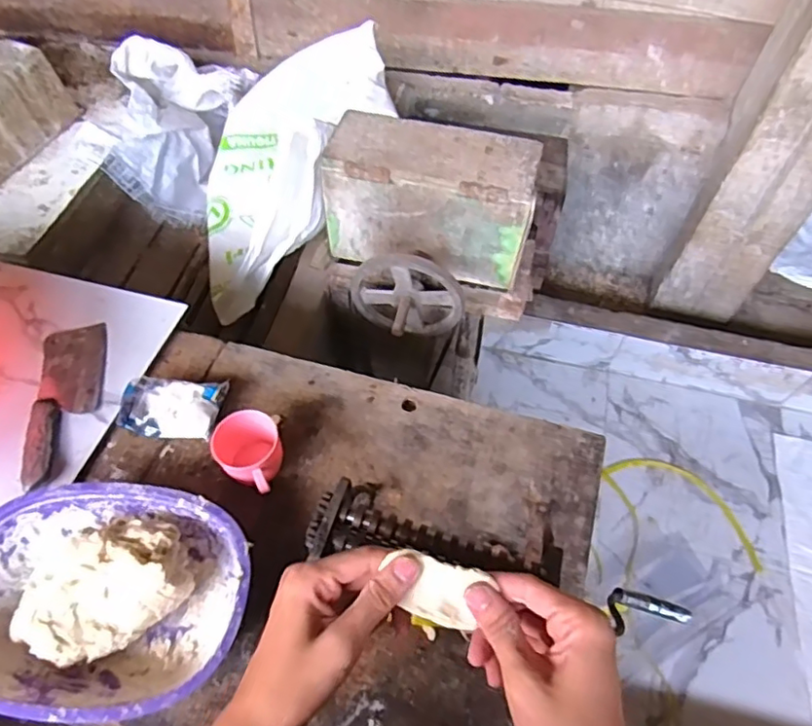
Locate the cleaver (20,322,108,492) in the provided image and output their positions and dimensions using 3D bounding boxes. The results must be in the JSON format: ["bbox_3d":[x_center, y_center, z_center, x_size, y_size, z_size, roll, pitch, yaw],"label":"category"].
[{"bbox_3d":[-0.437,0.047,0.770,0.082,0.026,0.237,-10,57,-9],"label":"cleaver"}]

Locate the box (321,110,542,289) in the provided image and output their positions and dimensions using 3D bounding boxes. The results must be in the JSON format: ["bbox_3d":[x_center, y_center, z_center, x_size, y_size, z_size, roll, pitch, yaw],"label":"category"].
[{"bbox_3d":[0.042,-0.287,1.062,0.344,0.218,0.128,12,56,6],"label":"box"}]

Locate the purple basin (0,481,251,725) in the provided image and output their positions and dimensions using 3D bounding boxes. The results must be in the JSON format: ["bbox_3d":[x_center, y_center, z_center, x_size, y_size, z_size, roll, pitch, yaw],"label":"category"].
[{"bbox_3d":[-0.317,0.239,0.612,0.278,0.090,0.222,12,56,6],"label":"purple basin"}]

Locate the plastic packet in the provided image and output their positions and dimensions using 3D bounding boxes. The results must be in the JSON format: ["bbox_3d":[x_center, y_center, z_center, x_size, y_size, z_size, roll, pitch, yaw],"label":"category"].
[{"bbox_3d":[-0.299,0.054,0.761,0.125,0.041,0.082,6,56,2],"label":"plastic packet"}]

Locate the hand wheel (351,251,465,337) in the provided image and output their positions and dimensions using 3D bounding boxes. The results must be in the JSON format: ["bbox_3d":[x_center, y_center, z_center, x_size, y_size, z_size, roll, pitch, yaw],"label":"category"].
[{"bbox_3d":[-0.002,-0.092,1.041,0.198,0.175,0.094,10,56,5],"label":"hand wheel"}]

